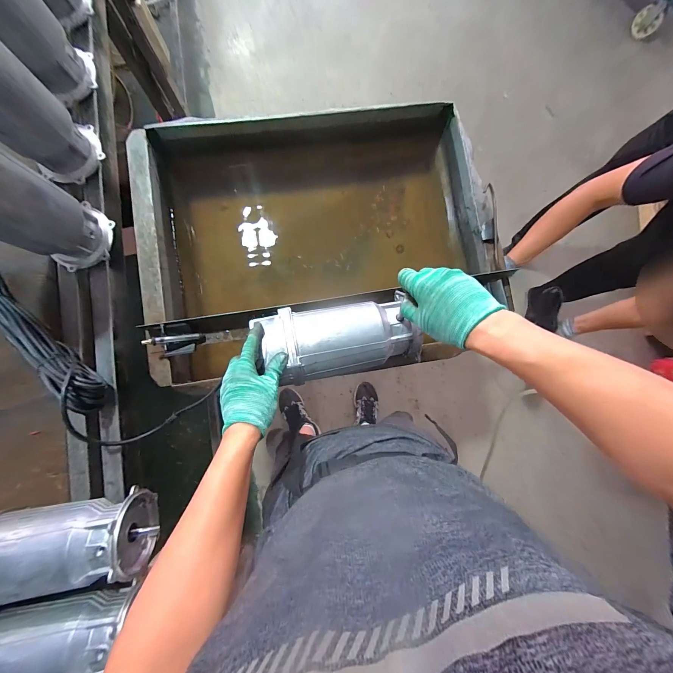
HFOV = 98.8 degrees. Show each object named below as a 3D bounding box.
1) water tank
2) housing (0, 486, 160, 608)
[{"bbox_3d":[-0.039,-0.241,0.722,0.749,0.215,0.598,-5,86,-4],"label":"water tank"},{"bbox_3d":[-0.477,0.345,0.478,0.295,0.131,0.125,-8,86,-5],"label":"housing"}]

